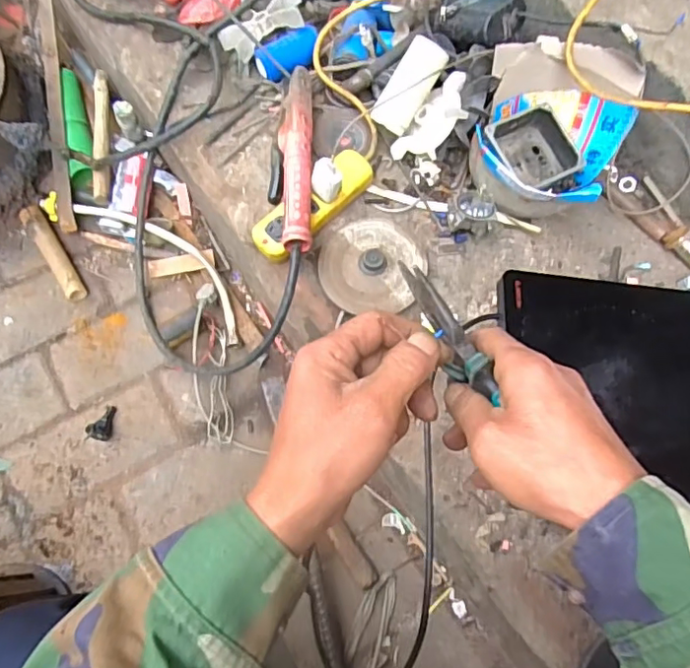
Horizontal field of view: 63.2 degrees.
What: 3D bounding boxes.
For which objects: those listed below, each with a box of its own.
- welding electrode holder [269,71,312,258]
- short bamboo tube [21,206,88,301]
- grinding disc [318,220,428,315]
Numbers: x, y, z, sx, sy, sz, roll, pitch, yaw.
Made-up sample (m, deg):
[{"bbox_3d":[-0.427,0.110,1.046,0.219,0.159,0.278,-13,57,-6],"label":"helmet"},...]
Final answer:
[{"bbox_3d":[-0.071,-0.241,0.782,0.053,0.059,0.291,0,68,-3],"label":"welding electrode holder"},{"bbox_3d":[-0.474,-0.132,0.916,0.034,0.032,0.182,-33,73,-15],"label":"short bamboo tube"},{"bbox_3d":[0.037,-0.098,0.761,0.135,0.038,0.141,1,67,-2],"label":"grinding disc"}]

